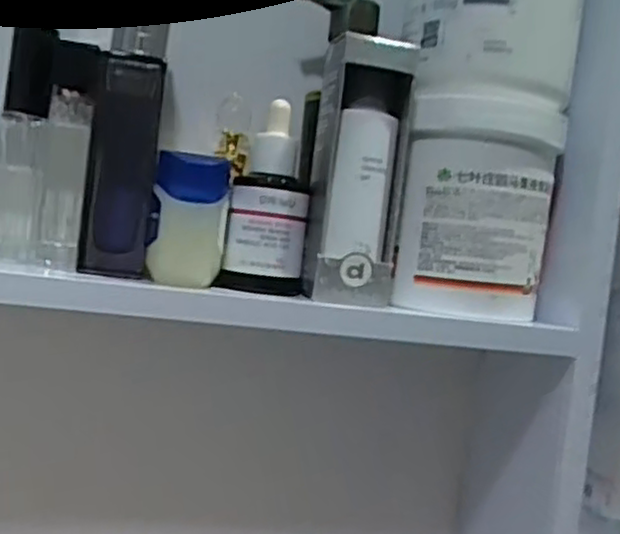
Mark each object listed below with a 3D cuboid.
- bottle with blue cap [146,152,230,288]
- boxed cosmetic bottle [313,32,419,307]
[{"bbox_3d":[-0.055,-0.021,0.350,0.034,0.059,0.029,7,1,-7],"label":"bottle with blue cap"},{"bbox_3d":[0.026,-0.046,0.365,0.041,0.122,0.030,7,1,3],"label":"boxed cosmetic bottle"}]

